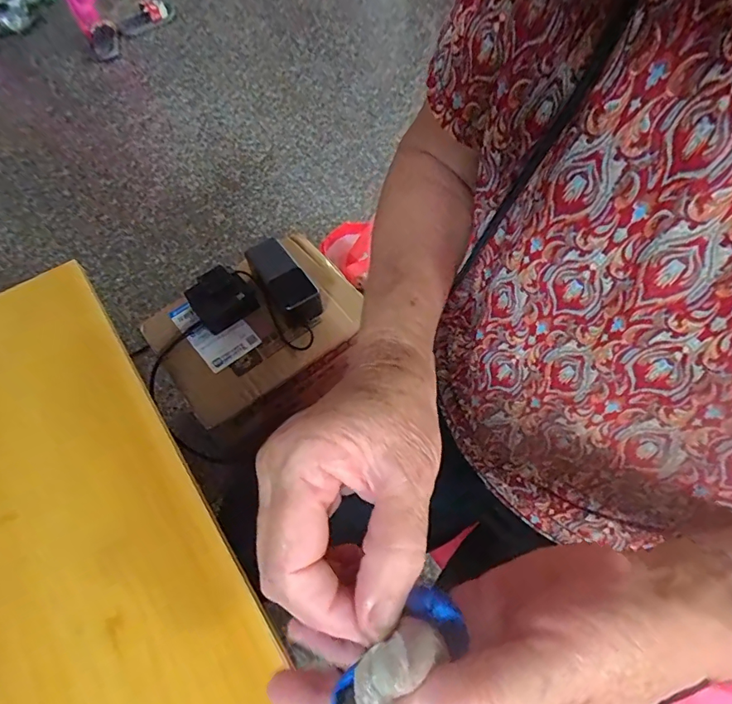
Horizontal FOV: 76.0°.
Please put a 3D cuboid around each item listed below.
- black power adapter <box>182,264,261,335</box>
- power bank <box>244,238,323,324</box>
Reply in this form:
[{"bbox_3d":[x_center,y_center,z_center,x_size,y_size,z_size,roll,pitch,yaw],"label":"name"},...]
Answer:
[{"bbox_3d":[-0.200,-0.072,0.644,0.078,0.041,0.071,-35,66,-17],"label":"black power adapter"},{"bbox_3d":[-0.111,-0.099,0.638,0.052,0.034,0.125,-37,82,-17],"label":"power bank"}]

